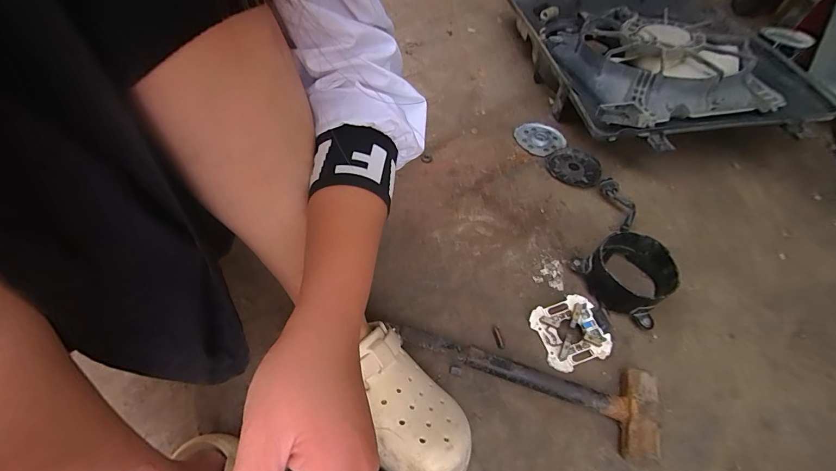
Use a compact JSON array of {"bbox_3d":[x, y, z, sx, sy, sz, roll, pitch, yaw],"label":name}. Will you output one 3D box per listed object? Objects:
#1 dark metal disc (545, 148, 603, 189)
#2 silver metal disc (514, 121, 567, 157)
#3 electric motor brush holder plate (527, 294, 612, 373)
[{"bbox_3d":[0.306,-0.133,0.726,0.104,0.013,0.108,2,52,-3],"label":"dark metal disc"},{"bbox_3d":[0.251,-0.206,0.781,0.088,0.016,0.103,-24,58,-22],"label":"silver metal disc"},{"bbox_3d":[0.213,0.130,0.508,0.097,0.009,0.087,-21,65,-1],"label":"electric motor brush holder plate"}]

